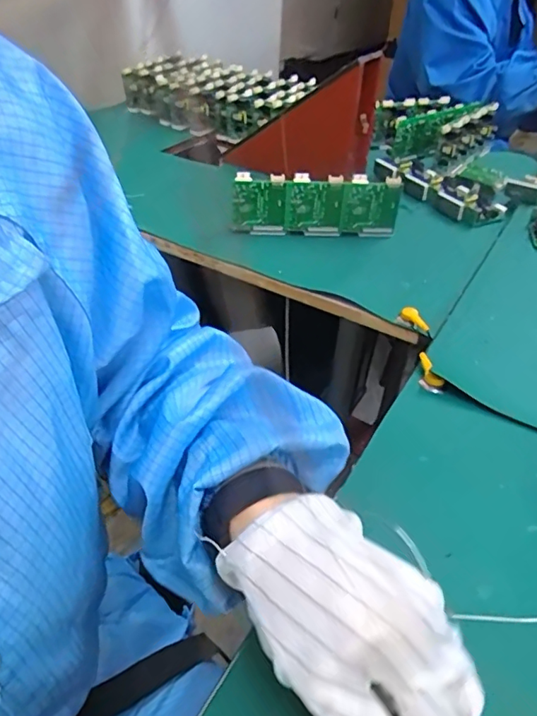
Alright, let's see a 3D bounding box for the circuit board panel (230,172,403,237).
[{"bbox_3d":[0.058,-0.190,0.653,0.206,0.079,0.010,2,40,0],"label":"circuit board panel"}]

